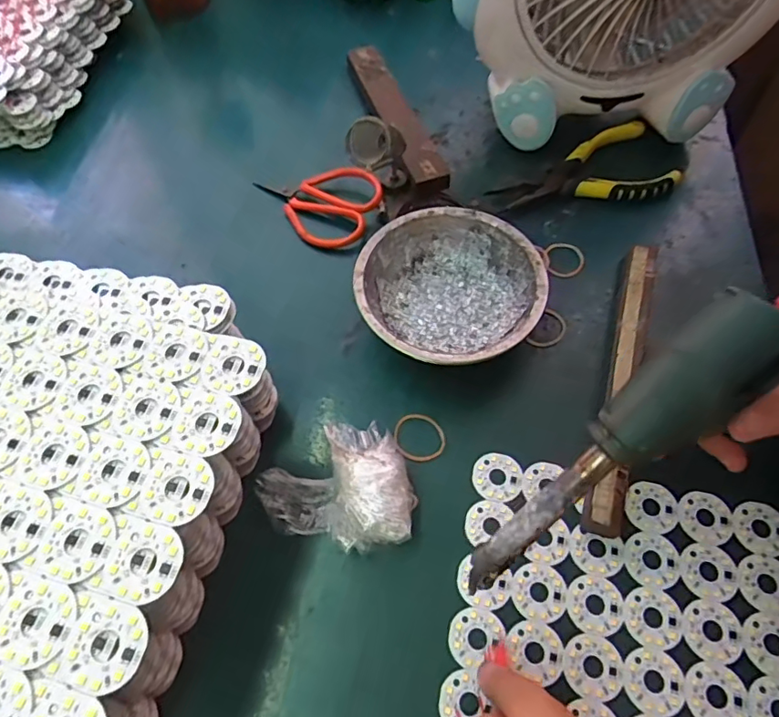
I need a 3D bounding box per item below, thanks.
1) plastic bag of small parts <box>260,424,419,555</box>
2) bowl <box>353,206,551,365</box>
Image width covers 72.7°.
[{"bbox_3d":[-0.034,0.079,0.323,0.092,0.030,0.080,-11,60,-2],"label":"plastic bag of small parts"},{"bbox_3d":[0.042,-0.047,0.377,0.126,0.042,0.123,-1,61,2],"label":"bowl"}]

